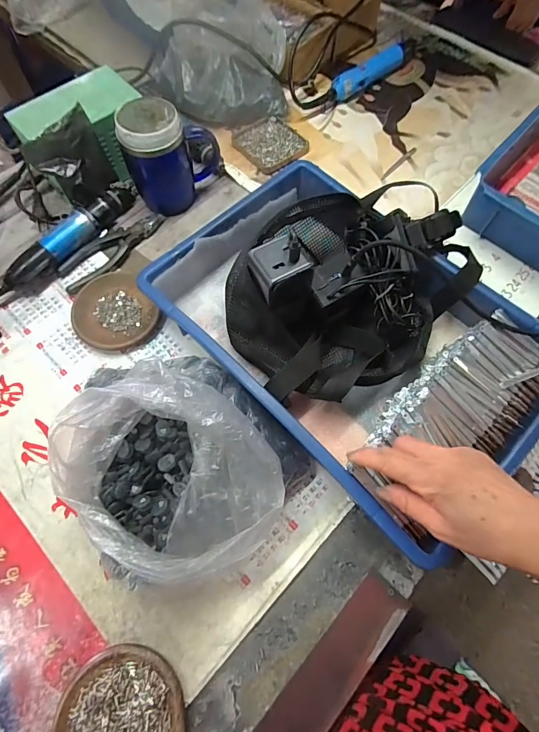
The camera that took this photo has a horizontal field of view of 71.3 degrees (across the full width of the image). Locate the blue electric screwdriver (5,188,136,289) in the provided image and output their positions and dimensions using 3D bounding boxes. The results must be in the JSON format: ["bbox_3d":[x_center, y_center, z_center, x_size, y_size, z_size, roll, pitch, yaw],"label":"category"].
[{"bbox_3d":[-0.273,-0.183,0.527,0.035,0.034,0.210,38,73,14],"label":"blue electric screwdriver"}]

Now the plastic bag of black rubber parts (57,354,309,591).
[{"bbox_3d":[-0.093,0.097,0.368,0.205,0.118,0.206,-33,72,-12],"label":"plastic bag of black rubber parts"}]

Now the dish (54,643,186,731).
[{"bbox_3d":[-0.131,0.319,0.334,0.109,0.021,0.113,0,68,0],"label":"dish"}]

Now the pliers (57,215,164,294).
[{"bbox_3d":[-0.226,-0.170,0.539,0.049,0.016,0.165,37,73,14],"label":"pliers"}]

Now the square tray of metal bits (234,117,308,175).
[{"bbox_3d":[0.001,-0.367,0.619,0.099,0.008,0.104,-38,73,-14],"label":"square tray of metal bits"}]

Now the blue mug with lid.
[{"bbox_3d":[-0.139,-0.300,0.526,0.118,0.124,0.069,-42,74,-15],"label":"blue mug with lid"}]

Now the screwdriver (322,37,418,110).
[{"bbox_3d":[0.183,-0.525,0.672,0.232,0.033,0.033,-38,73,-14],"label":"screwdriver"}]

